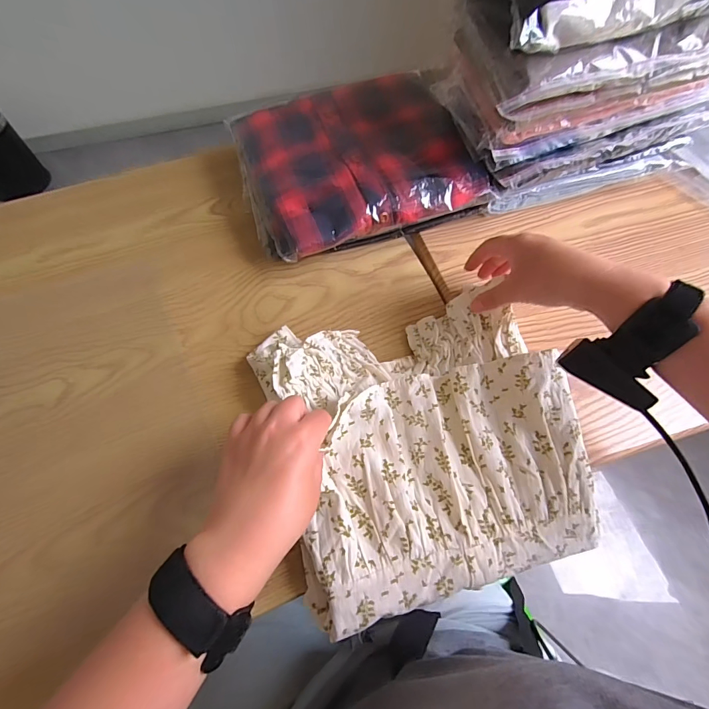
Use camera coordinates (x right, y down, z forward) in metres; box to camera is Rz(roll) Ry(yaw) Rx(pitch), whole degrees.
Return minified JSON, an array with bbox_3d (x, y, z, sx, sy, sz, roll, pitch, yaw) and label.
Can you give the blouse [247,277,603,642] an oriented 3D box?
[{"bbox_3d":[0.063,0.070,0.346,0.261,0.047,0.255,-14,65,-7],"label":"blouse"}]

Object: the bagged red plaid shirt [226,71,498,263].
[{"bbox_3d":[-0.001,-0.243,0.489,0.272,0.060,0.234,-17,65,-11],"label":"bagged red plaid shirt"}]

